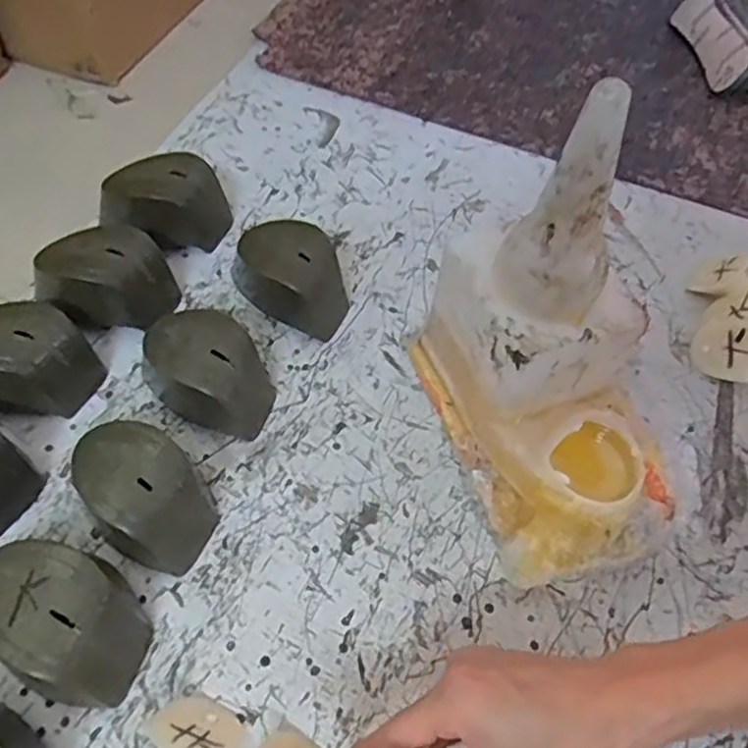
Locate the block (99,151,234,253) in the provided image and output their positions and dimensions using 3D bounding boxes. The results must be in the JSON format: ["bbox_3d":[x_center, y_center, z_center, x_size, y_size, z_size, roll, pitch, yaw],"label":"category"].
[{"bbox_3d":[-0.183,-0.148,0.592,0.104,0.064,0.062,-14,59,-13],"label":"block"}]

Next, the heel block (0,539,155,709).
[{"bbox_3d":[-0.183,0.141,0.399,0.107,0.064,0.070,29,59,14],"label":"heel block"}]

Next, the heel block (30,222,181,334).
[{"bbox_3d":[-0.212,-0.075,0.540,0.098,0.065,0.064,2,57,-3],"label":"heel block"}]

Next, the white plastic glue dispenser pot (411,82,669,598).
[{"bbox_3d":[0.139,-0.021,0.424,0.148,0.240,0.216,-14,59,-13],"label":"white plastic glue dispenser pot"}]

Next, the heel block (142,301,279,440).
[{"bbox_3d":[-0.121,-0.002,0.499,0.104,0.064,0.070,37,62,19],"label":"heel block"}]

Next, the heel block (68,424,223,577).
[{"bbox_3d":[-0.149,0.077,0.447,0.070,0.064,0.102,-38,67,-25],"label":"heel block"}]

